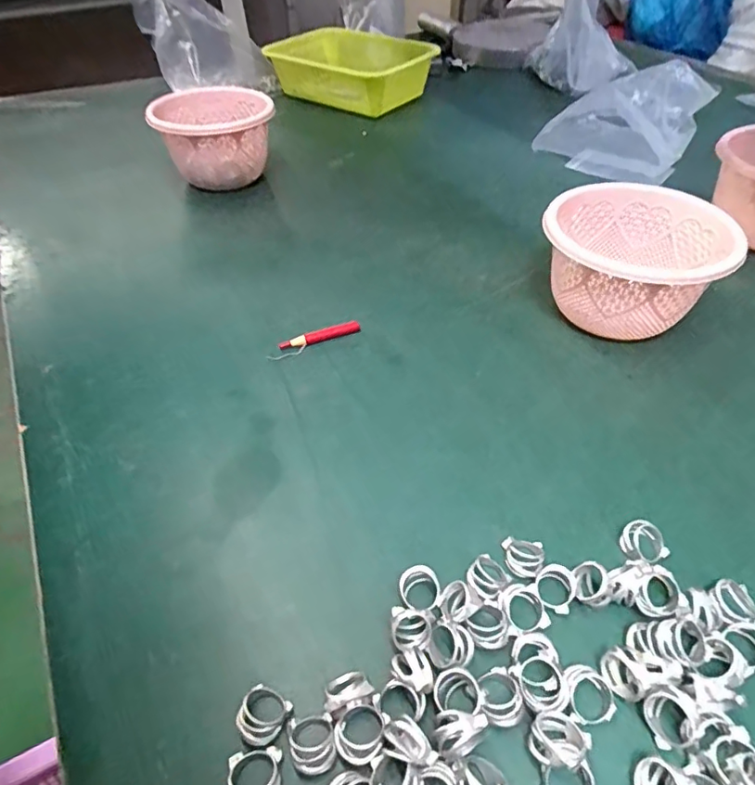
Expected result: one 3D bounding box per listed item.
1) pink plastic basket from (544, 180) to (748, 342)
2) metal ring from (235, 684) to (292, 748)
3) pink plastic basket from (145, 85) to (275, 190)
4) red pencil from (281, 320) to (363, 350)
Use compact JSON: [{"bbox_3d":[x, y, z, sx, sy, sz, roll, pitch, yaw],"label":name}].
[{"bbox_3d":[0.217,-0.110,0.457,0.143,0.090,0.137,8,46,10],"label":"pink plastic basket"},{"bbox_3d":[-0.056,0.157,0.251,0.021,0.011,0.024,19,49,20],"label":"metal ring"},{"bbox_3d":[-0.203,-0.319,0.660,0.143,0.096,0.141,-11,46,-8],"label":"pink plastic basket"},{"bbox_3d":[-0.051,-0.050,0.459,0.073,0.010,0.011,-19,48,-16],"label":"red pencil"}]

